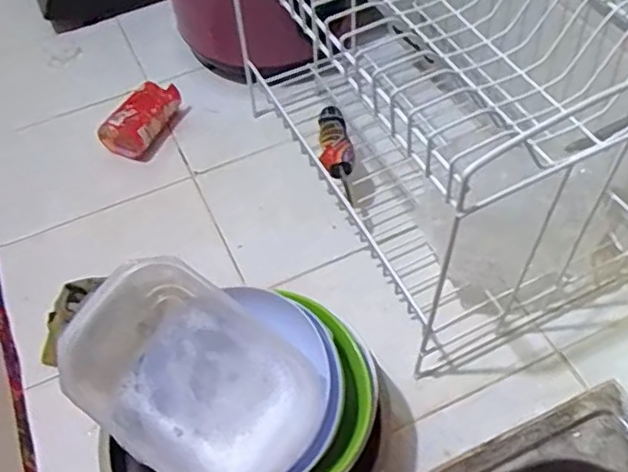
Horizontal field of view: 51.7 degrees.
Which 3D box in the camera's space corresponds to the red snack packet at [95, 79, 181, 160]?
[{"bbox_3d":[-0.219,-0.150,0.829,0.053,0.073,0.104,19,56,18],"label":"red snack packet"}]

